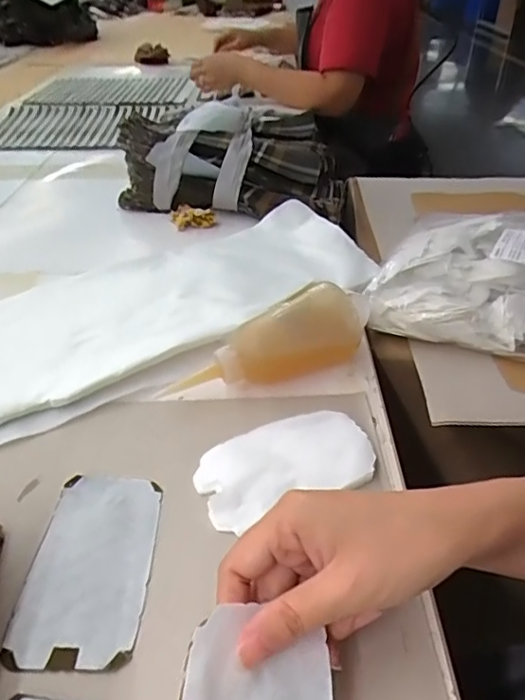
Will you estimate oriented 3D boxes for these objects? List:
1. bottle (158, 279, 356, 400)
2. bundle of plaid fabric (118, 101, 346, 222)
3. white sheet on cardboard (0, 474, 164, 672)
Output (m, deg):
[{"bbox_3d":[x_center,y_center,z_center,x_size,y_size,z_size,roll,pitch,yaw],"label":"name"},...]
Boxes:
[{"bbox_3d":[0.001,-0.007,0.436,0.166,0.056,0.045,-16,41,-18],"label":"bottle"},{"bbox_3d":[-0.037,-0.258,0.733,0.309,0.092,0.177,10,42,12],"label":"bundle of plaid fabric"},{"bbox_3d":[-0.103,0.128,0.329,0.071,0.004,0.118,0,41,2],"label":"white sheet on cardboard"}]

